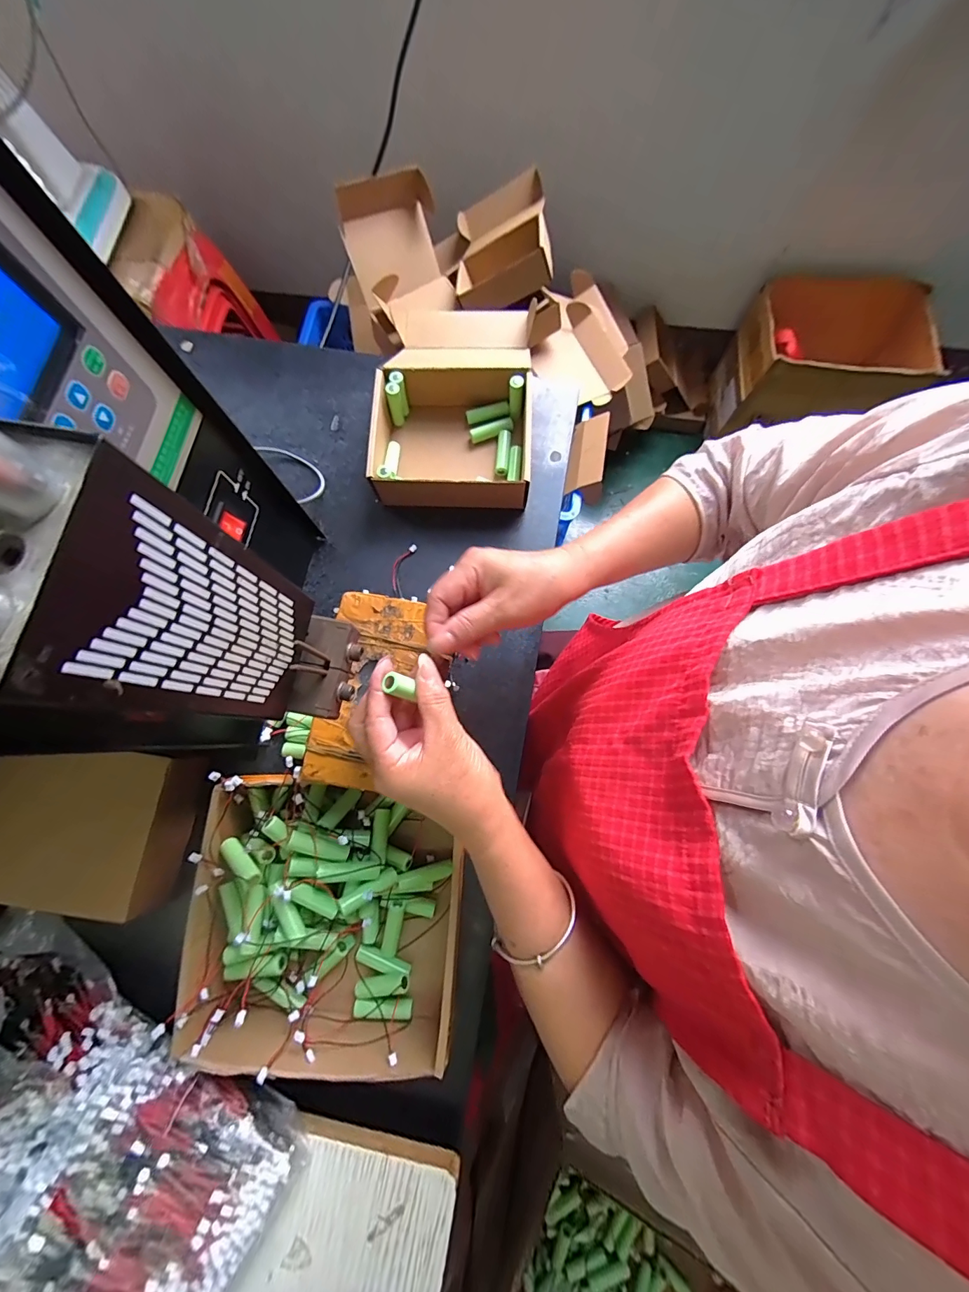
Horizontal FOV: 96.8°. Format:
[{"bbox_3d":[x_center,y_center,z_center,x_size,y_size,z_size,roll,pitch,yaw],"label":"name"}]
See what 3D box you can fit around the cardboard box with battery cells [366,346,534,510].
[{"bbox_3d":[-0.036,-0.220,0.462,0.170,0.055,0.145,3,77,1],"label":"cardboard box with battery cells"}]

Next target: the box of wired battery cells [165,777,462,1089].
[{"bbox_3d":[-0.126,0.218,0.359,0.209,0.069,0.198,3,77,1],"label":"box of wired battery cells"}]

